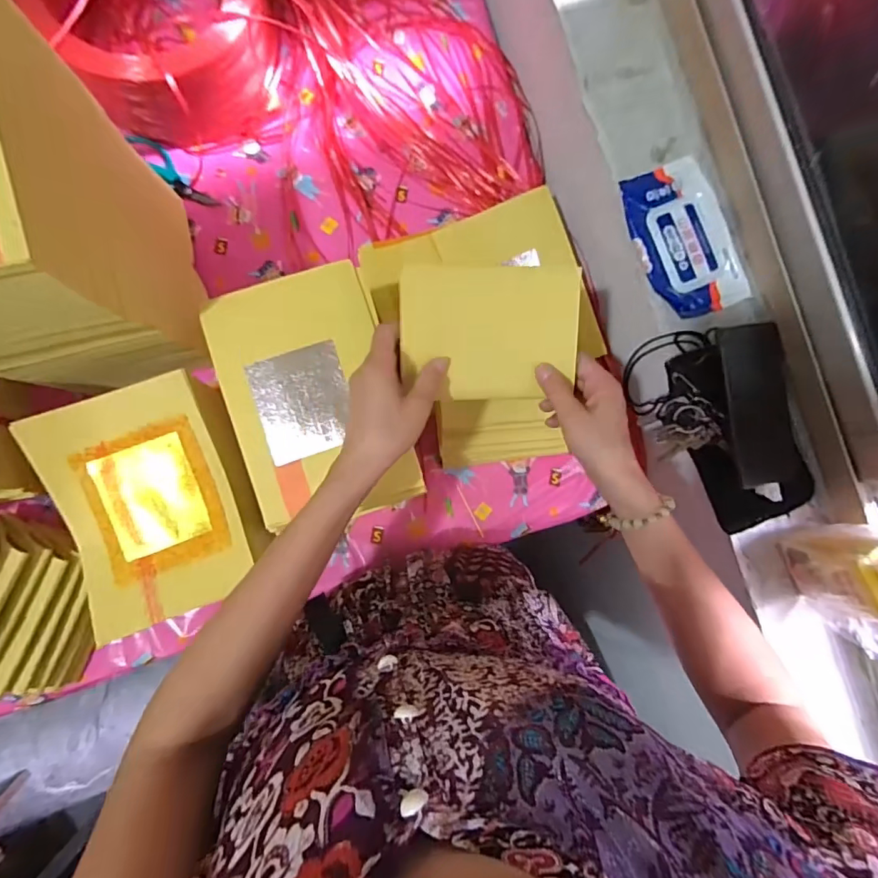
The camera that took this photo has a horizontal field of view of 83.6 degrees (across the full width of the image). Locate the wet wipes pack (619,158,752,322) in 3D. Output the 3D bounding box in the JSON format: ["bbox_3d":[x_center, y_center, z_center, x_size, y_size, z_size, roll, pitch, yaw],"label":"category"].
[{"bbox_3d":[0.267,-0.219,0.536,0.099,0.024,0.167,-21,89,-8],"label":"wet wipes pack"}]

